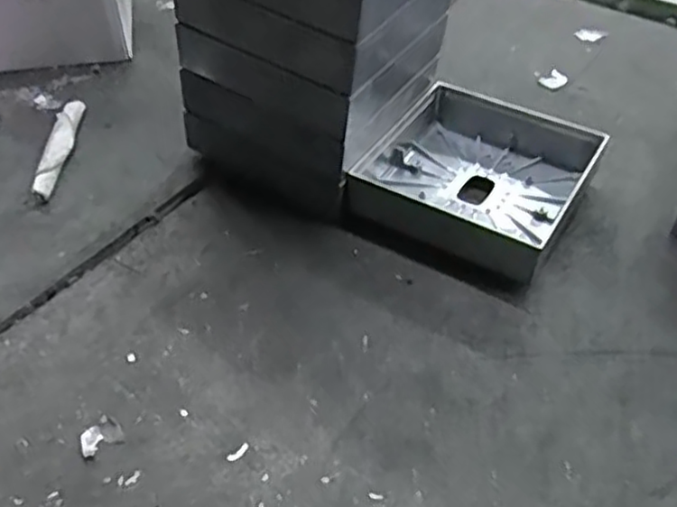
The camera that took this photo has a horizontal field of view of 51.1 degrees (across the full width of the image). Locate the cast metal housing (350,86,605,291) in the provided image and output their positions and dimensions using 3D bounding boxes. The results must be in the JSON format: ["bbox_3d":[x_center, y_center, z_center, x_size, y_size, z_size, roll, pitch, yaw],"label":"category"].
[{"bbox_3d":[0.096,-0.056,0.492,0.132,0.042,0.150,26,50,22],"label":"cast metal housing"}]

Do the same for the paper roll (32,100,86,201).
[{"bbox_3d":[-0.206,-0.080,0.527,0.016,0.011,0.110,-2,45,-3],"label":"paper roll"}]

